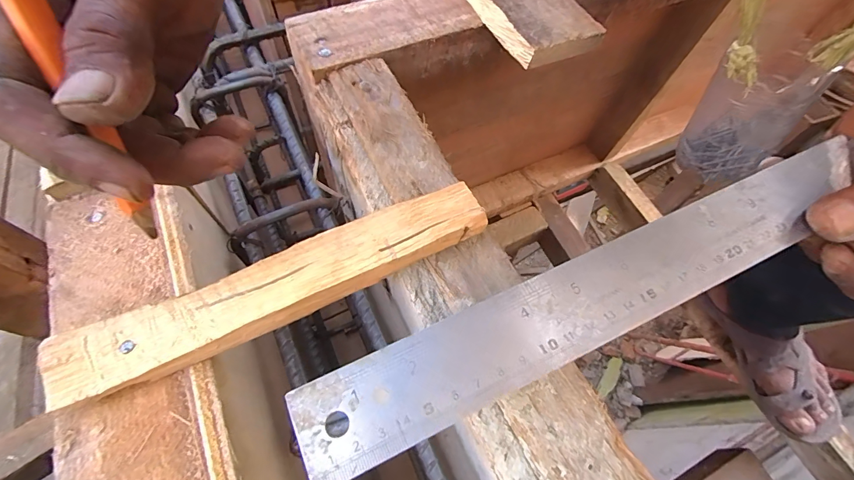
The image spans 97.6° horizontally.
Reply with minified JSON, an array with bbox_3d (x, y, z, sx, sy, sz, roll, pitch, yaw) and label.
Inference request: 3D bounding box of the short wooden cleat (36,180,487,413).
[{"bbox_3d":[-0.067,0.021,0.180,0.201,0.017,0.035,-22,66,-15],"label":"short wooden cleat"}]

